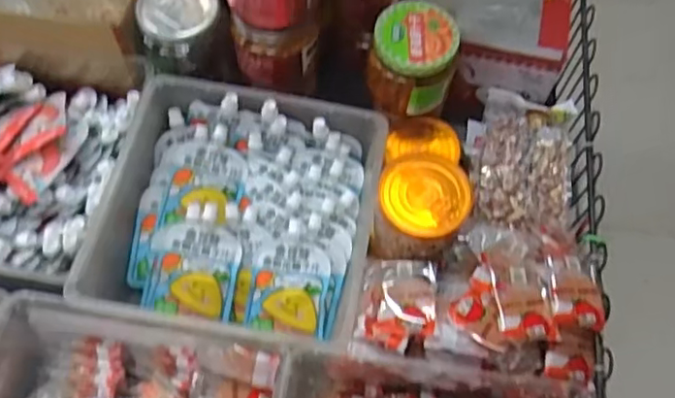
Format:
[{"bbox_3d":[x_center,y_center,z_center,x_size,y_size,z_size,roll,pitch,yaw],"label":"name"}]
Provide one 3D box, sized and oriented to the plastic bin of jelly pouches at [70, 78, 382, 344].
[{"bbox_3d":[-0.110,0.021,0.723,0.295,0.116,0.292,10,64,4],"label":"plastic bin of jelly pouches"}]

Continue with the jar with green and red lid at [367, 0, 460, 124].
[{"bbox_3d":[0.091,-0.171,0.757,0.101,0.099,0.108,0,64,-1],"label":"jar with green and red lid"}]

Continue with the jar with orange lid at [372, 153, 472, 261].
[{"bbox_3d":[0.091,0.015,0.673,0.092,0.112,0.091,0,64,-1],"label":"jar with orange lid"}]

